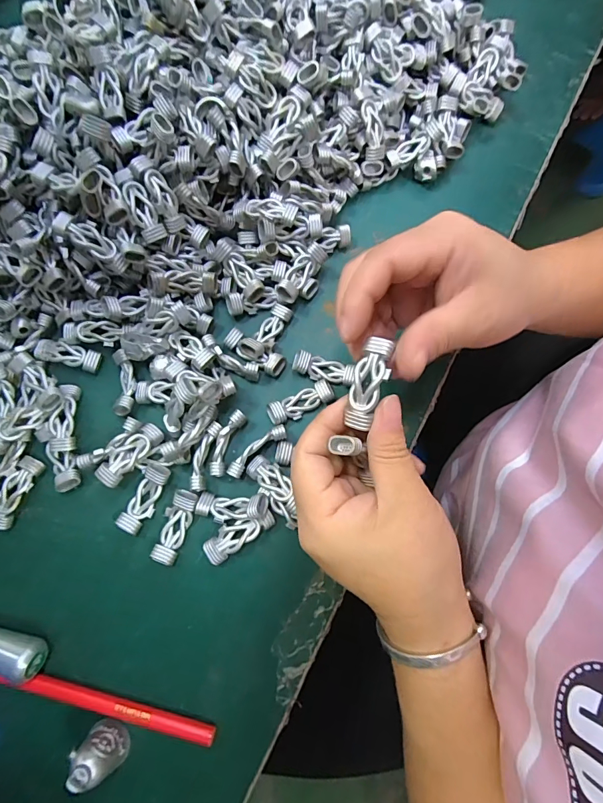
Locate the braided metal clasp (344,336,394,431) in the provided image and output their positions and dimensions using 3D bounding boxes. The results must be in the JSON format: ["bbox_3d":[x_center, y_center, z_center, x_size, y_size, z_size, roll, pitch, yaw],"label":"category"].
[{"bbox_3d":[0.033,-0.009,0.198,0.015,0.007,0.045,17,97,4],"label":"braided metal clasp"}]

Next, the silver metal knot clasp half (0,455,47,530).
[{"bbox_3d":[-0.181,0.058,0.256,0.017,0.009,0.045,25,78,5],"label":"silver metal knot clasp half"}]

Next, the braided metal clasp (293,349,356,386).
[{"bbox_3d":[0.016,-0.023,0.276,0.042,0.010,0.017,12,78,3],"label":"braided metal clasp"}]

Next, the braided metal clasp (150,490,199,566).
[{"bbox_3d":[-0.079,0.078,0.252,0.017,0.009,0.044,20,78,4],"label":"braided metal clasp"}]

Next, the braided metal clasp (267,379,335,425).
[{"bbox_3d":[-0.001,0.001,0.270,0.044,0.011,0.017,-27,79,-6],"label":"braided metal clasp"}]

